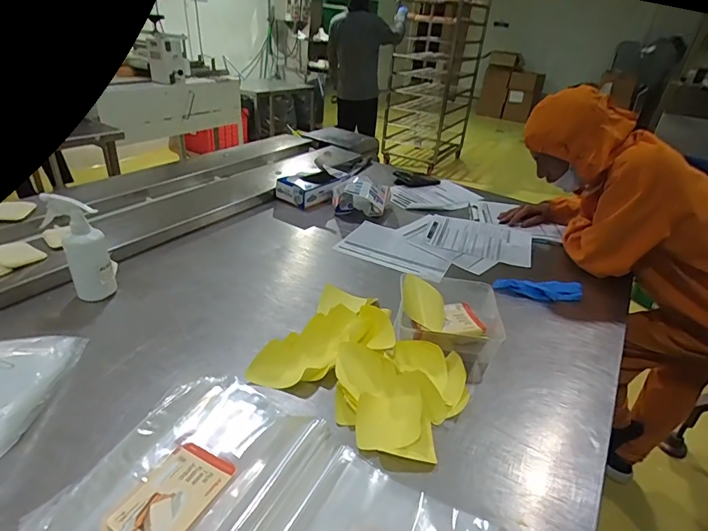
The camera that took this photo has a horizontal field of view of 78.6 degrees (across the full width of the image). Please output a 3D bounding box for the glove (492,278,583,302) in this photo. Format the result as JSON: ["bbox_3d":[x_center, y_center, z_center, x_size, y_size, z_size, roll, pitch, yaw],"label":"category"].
[{"bbox_3d":[0.439,0.056,1.021,0.207,0.030,0.053,5,31,-2],"label":"glove"}]

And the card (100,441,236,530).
[{"bbox_3d":[-0.218,0.282,0.525,0.090,0.009,0.139,16,32,16],"label":"card"}]

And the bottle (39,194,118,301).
[{"bbox_3d":[-0.527,-0.033,0.834,0.100,0.198,0.075,-12,35,-28],"label":"bottle"}]

